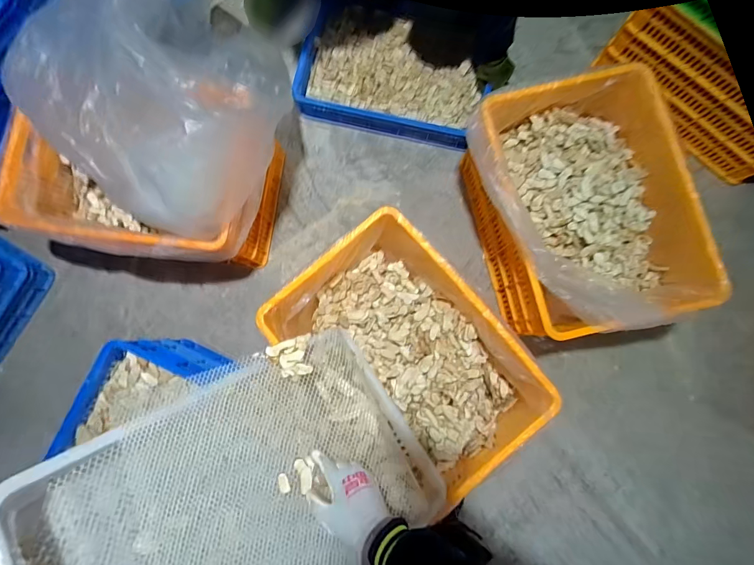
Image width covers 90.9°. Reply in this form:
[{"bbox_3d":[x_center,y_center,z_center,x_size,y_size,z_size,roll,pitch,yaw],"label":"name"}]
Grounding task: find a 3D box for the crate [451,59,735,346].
[{"bbox_3d":[0.481,-0.170,0.955,0.435,0.338,0.585,-12,82,0],"label":"crate"}]

